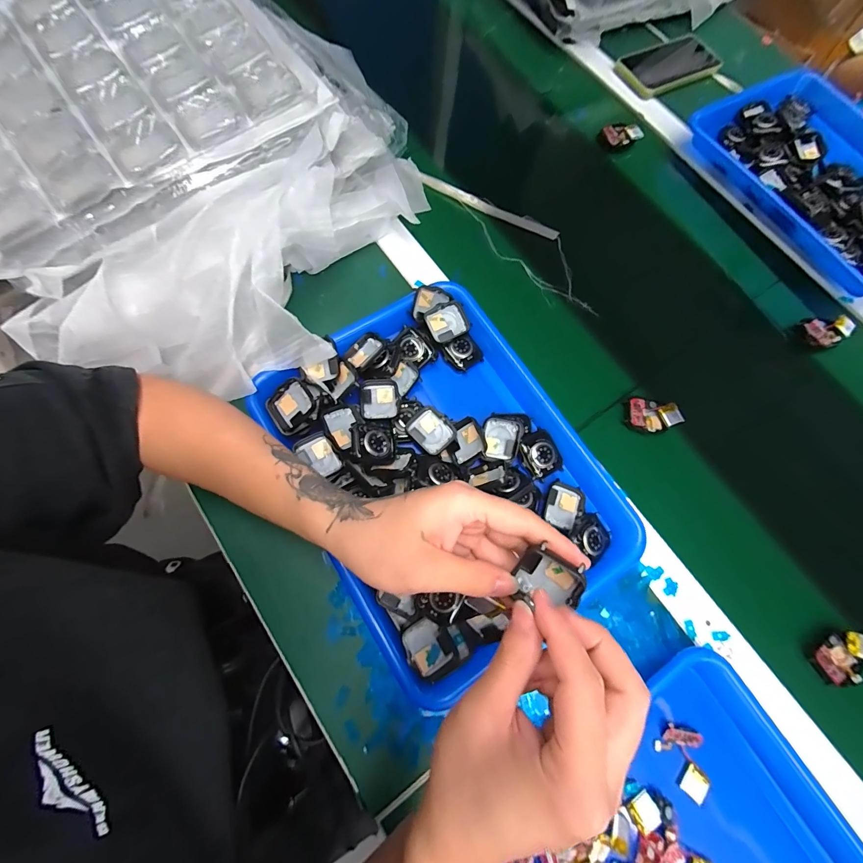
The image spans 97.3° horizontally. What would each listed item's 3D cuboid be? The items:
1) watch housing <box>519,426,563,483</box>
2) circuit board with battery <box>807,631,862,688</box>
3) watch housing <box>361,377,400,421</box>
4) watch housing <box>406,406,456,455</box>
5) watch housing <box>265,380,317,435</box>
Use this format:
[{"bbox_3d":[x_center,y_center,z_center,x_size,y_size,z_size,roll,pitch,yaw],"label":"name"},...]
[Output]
[{"bbox_3d":[0.105,0.023,0.369,0.034,0.011,0.044,-26,76,-10],"label":"watch housing"},{"bbox_3d":[0.379,0.204,0.345,0.056,0.010,0.035,-31,77,-11],"label":"circuit board with battery"},{"bbox_3d":[-0.051,-0.031,0.371,0.037,0.009,0.042,-9,74,-5],"label":"watch housing"},{"bbox_3d":[0.000,0.000,0.367,0.035,0.007,0.042,-43,79,-13],"label":"watch housing"},{"bbox_3d":[-0.128,-0.021,0.350,0.045,0.015,0.043,-37,88,0],"label":"watch housing"}]

